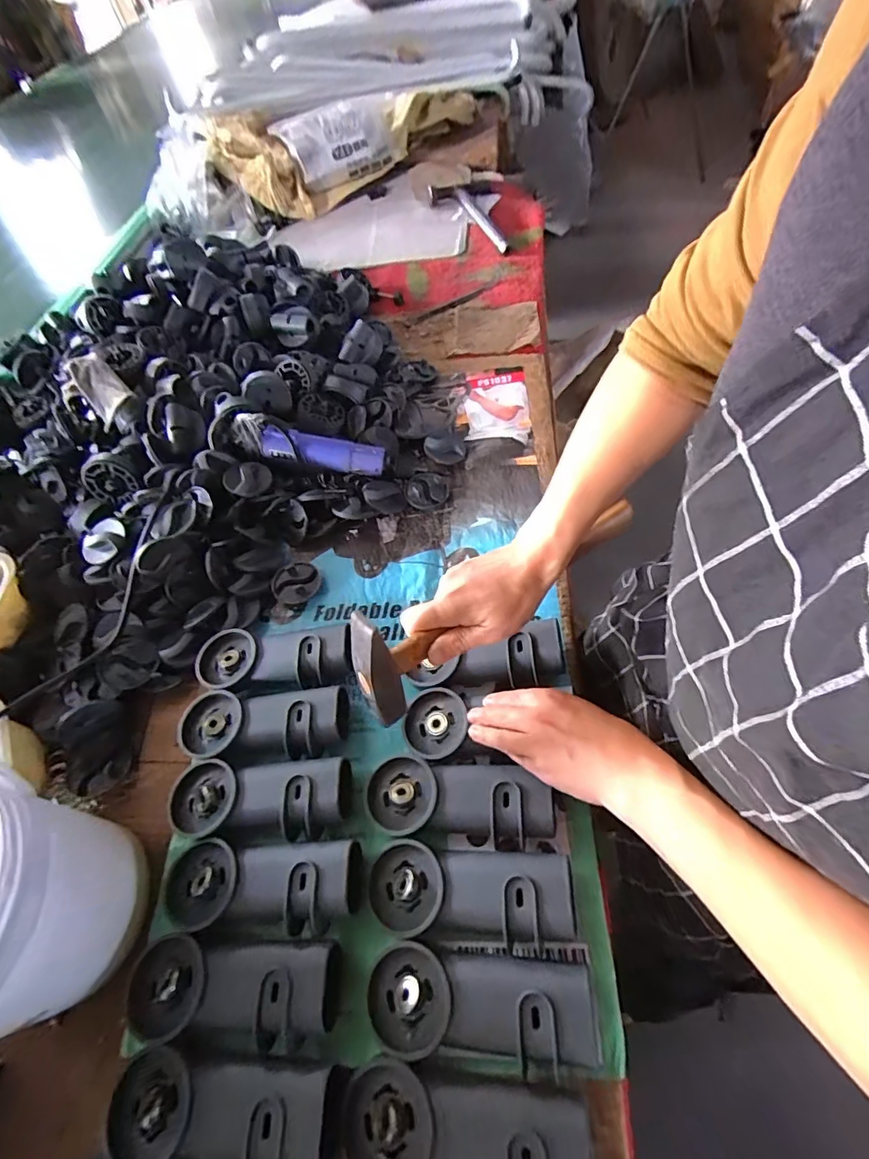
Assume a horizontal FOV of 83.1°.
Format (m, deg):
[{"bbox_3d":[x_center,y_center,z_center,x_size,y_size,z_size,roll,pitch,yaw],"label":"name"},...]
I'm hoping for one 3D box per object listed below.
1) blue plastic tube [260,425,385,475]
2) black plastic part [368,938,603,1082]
[{"bbox_3d":[-0.146,-0.170,0.651,0.160,0.036,0.041,9,58,-5],"label":"blue plastic tube"},{"bbox_3d":[0.032,0.302,0.348,0.160,0.035,0.061,0,58,7],"label":"black plastic part"}]

